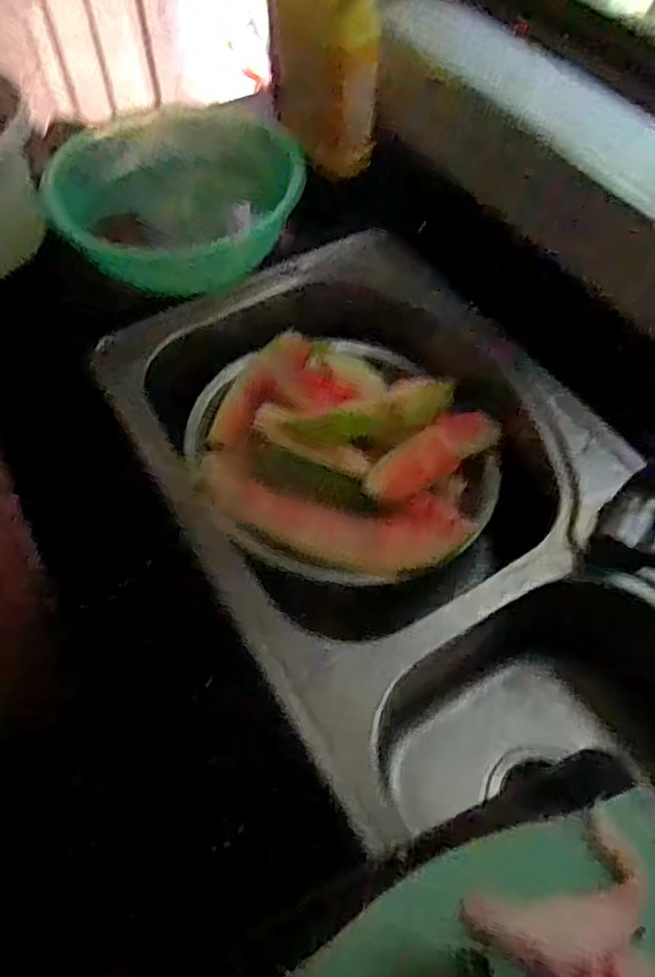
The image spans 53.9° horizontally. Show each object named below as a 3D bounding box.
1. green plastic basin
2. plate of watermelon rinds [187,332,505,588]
[{"bbox_3d":[-0.194,-0.361,0.797,0.263,0.102,0.263,1,57,-1],"label":"green plastic basin"},{"bbox_3d":[0.020,-0.052,0.724,0.322,0.097,0.333,1,57,-1],"label":"plate of watermelon rinds"}]

